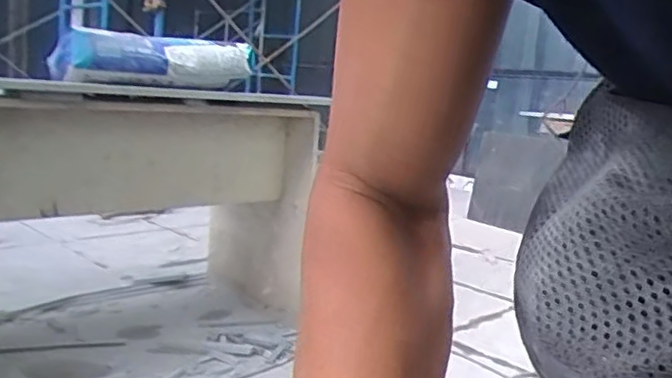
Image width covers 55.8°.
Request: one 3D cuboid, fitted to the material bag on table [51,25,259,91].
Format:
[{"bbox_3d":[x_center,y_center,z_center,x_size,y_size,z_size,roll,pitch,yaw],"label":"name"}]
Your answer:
[{"bbox_3d":[-0.450,-0.334,1.644,0.182,0.118,0.583,9,11,30],"label":"material bag on table"}]

